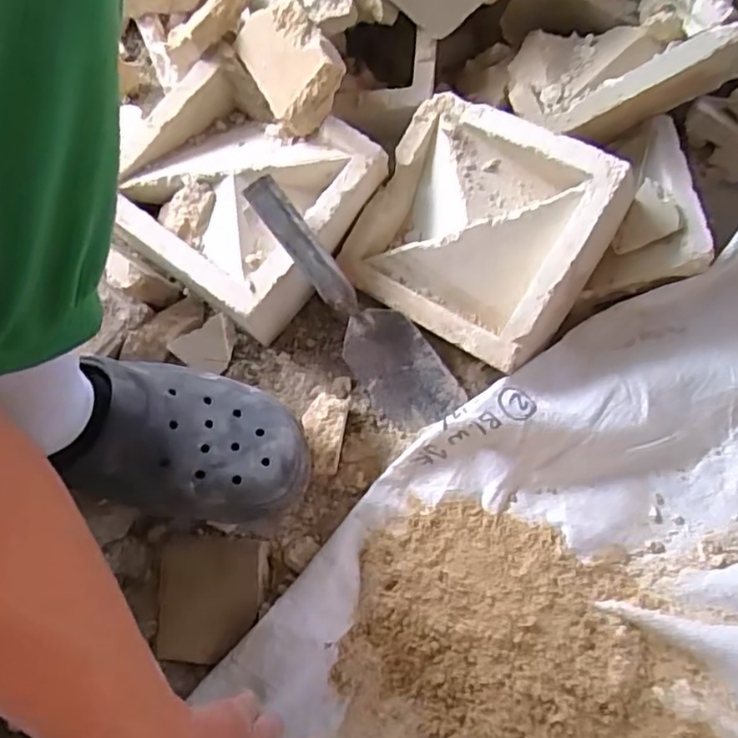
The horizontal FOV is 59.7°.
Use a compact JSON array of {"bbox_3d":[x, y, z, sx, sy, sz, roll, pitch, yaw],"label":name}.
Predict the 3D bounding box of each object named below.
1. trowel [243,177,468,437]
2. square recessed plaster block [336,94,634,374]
[{"bbox_3d":[-0.016,-0.053,0.563,0.067,0.044,0.261,-45,111,-16],"label":"trowel"},{"bbox_3d":[0.101,-0.125,0.590,0.207,0.075,0.202,39,101,23],"label":"square recessed plaster block"}]

